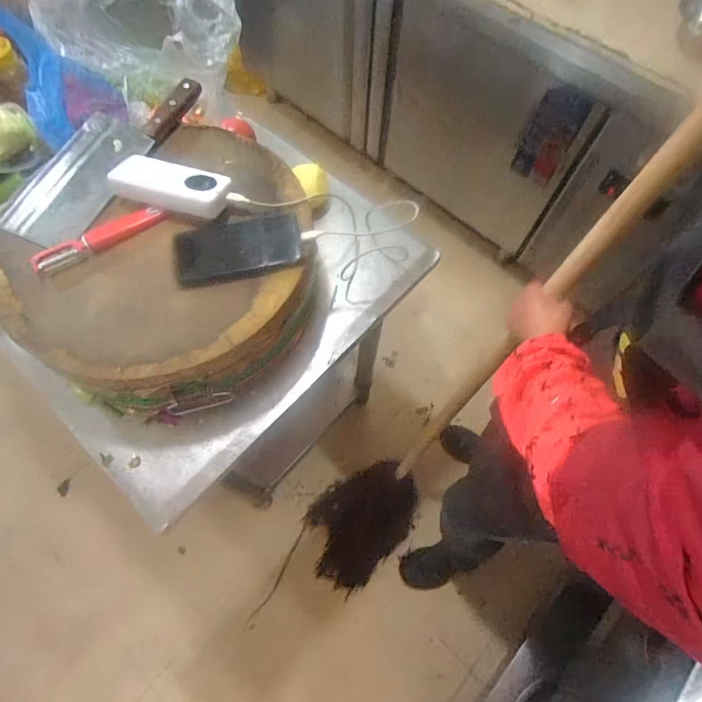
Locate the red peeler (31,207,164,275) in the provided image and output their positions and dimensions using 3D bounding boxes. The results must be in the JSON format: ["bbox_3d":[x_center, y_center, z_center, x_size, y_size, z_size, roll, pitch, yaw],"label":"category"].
[{"bbox_3d":[-0.326,-0.148,0.550,0.170,0.014,0.029,-31,70,-14],"label":"red peeler"}]

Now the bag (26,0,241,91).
[{"bbox_3d":[-0.369,-0.563,0.730,0.322,0.136,0.172,8,66,2],"label":"bag"}]

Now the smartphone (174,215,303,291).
[{"bbox_3d":[-0.144,-0.134,0.541,0.156,0.014,0.082,-13,74,-11],"label":"smartphone"}]

